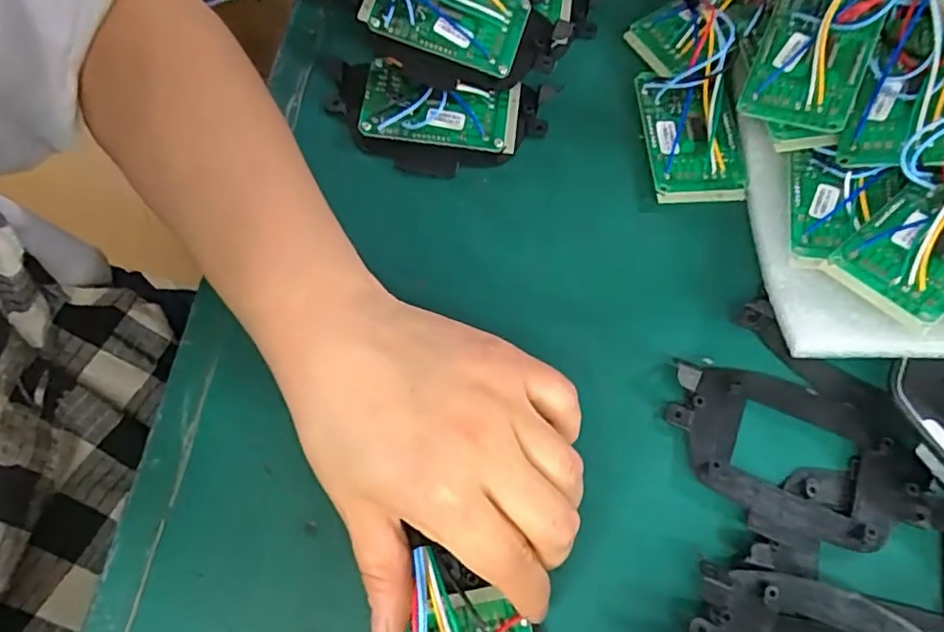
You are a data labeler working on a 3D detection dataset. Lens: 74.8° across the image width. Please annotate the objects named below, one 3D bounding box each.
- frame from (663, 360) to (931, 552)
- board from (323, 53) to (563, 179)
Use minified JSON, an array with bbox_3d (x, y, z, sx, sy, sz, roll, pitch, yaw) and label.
[{"bbox_3d":[0.143,0.060,0.275,0.113,0.009,0.063,21,72,6],"label":"frame"},{"bbox_3d":[-0.021,-0.105,0.326,0.119,0.015,0.060,9,71,3],"label":"board"}]

